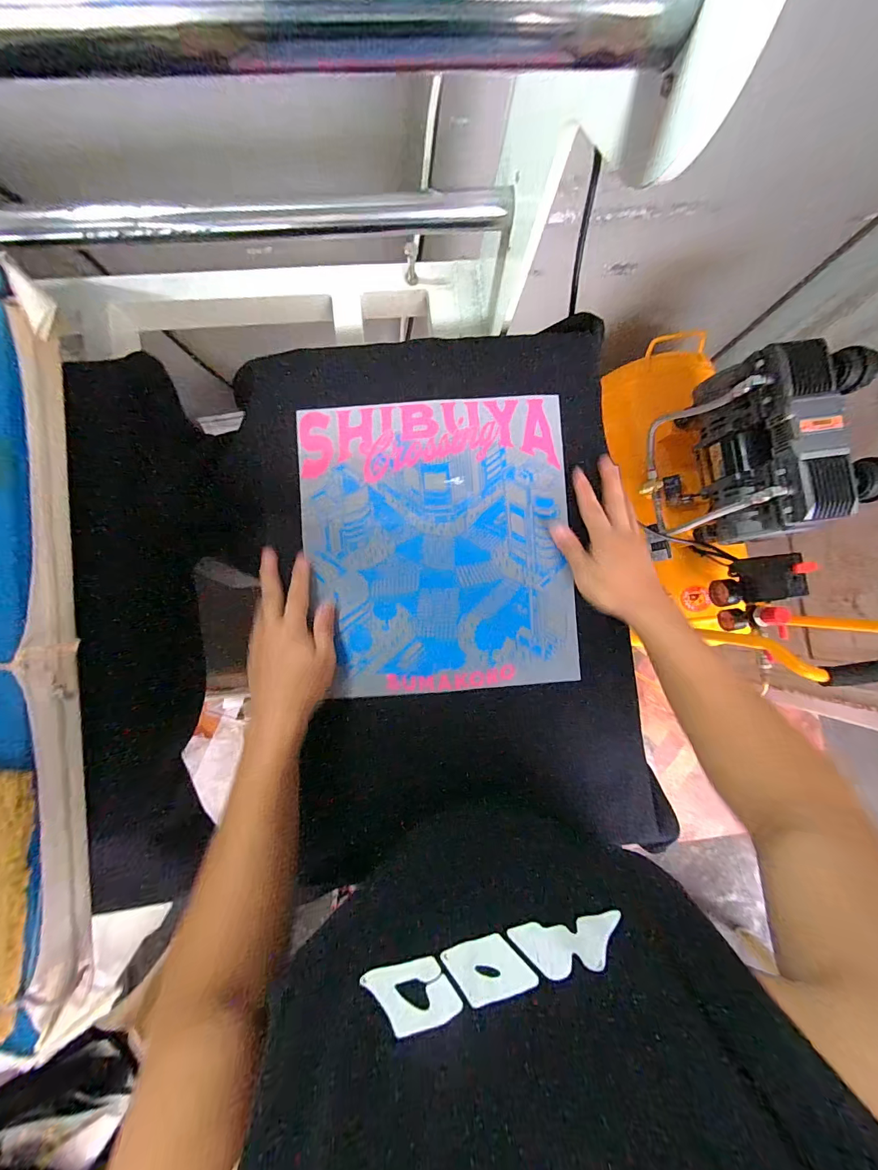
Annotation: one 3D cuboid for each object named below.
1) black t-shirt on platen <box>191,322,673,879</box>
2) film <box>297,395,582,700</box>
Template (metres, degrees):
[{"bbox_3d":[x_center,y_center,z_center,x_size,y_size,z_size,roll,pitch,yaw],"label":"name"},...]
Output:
[{"bbox_3d":[-0.008,0.007,0.438,0.436,0.024,0.552,-8,87,-4],"label":"black t-shirt on platen"},{"bbox_3d":[0.001,-0.046,0.438,0.284,0.008,0.313,-4,86,-2],"label":"film"}]

